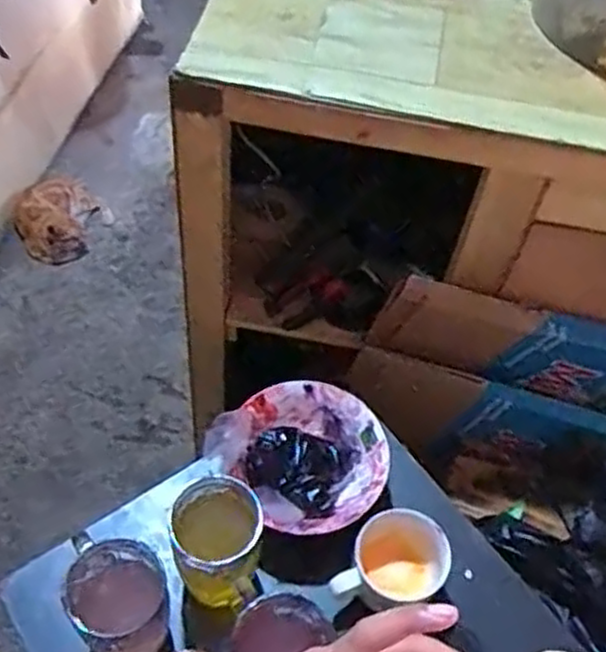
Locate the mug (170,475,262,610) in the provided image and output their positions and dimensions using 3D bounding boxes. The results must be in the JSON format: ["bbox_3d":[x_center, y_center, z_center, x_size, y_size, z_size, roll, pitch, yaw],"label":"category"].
[{"bbox_3d":[-0.072,0.190,0.650,0.070,0.132,0.089,1,54,-2],"label":"mug"}]

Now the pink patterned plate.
[{"bbox_3d":[0.006,0.129,0.736,0.145,0.046,0.148,1,54,-2],"label":"pink patterned plate"}]

